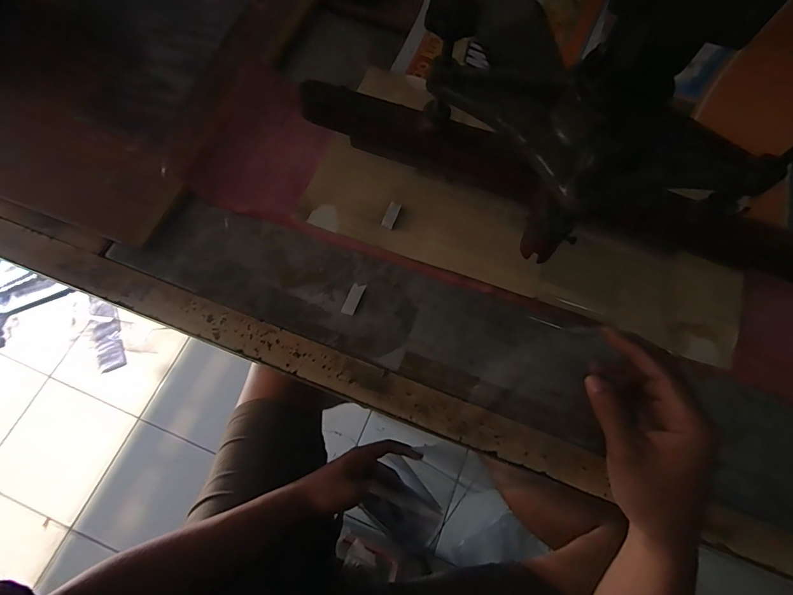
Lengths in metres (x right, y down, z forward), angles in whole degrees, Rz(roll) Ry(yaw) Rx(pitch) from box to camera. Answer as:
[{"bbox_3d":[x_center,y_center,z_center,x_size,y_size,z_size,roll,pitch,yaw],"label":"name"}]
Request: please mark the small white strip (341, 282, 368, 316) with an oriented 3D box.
[{"bbox_3d":[-0.041,0.001,0.395,0.013,0.009,0.032,22,71,5],"label":"small white strip"}]

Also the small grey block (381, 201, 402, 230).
[{"bbox_3d":[-0.005,-0.084,0.425,0.012,0.009,0.030,23,71,6],"label":"small grey block"}]

